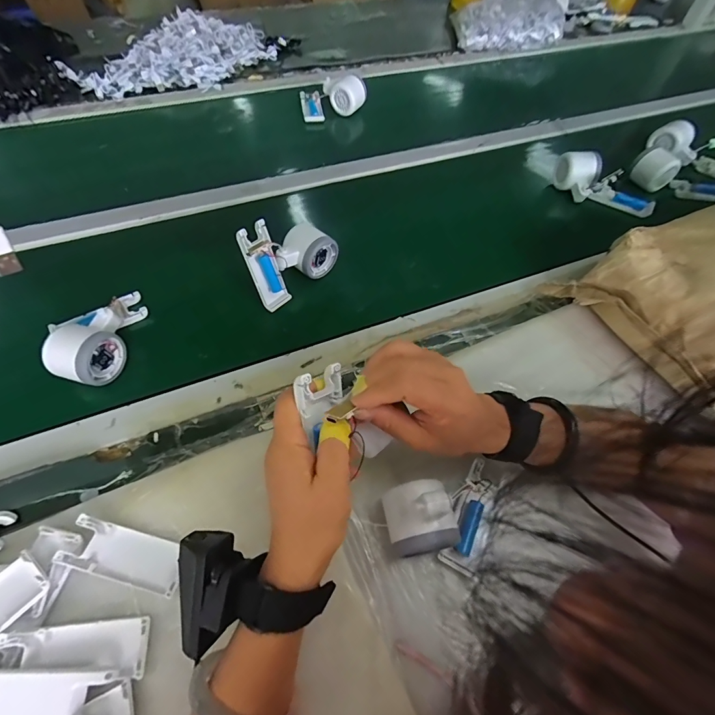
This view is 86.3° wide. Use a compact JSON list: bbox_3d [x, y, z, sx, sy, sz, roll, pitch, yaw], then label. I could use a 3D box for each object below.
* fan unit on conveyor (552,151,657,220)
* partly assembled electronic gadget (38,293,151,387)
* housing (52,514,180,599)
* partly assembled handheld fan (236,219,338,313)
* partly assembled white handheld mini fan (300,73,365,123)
[{"bbox_3d":[0.414,-0.283,0.645,0.174,0.073,0.046,28,60,-4],"label":"fan unit on conveyor"},{"bbox_3d":[-0.289,-0.030,0.440,0.059,0.065,0.132,15,59,6],"label":"partly assembled electronic gadget"},{"bbox_3d":[-0.195,0.166,0.320,0.098,0.014,0.039,14,59,5],"label":"housing"},{"bbox_3d":[-0.088,-0.133,0.486,0.052,0.088,0.118,39,64,19],"label":"partly assembled handheld fan"},{"bbox_3d":[-0.048,-0.524,0.755,0.127,0.051,0.090,-7,59,-8],"label":"partly assembled white handheld mini fan"}]

